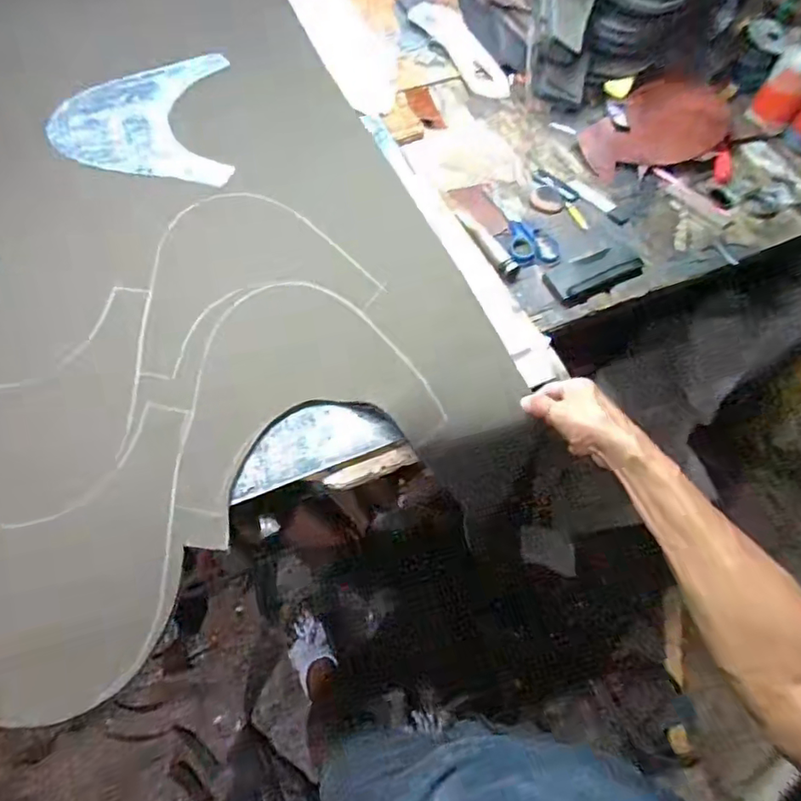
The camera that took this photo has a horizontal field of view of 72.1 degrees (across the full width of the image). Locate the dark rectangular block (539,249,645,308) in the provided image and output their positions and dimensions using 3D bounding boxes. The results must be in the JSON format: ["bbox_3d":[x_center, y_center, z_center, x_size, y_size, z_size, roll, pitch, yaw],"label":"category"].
[{"bbox_3d":[0.278,-0.182,0.793,0.143,0.009,0.062,-24,67,-15],"label":"dark rectangular block"}]

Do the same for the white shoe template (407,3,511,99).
[{"bbox_3d":[0.118,-0.671,1.048,0.080,0.008,0.269,-30,75,-9],"label":"white shoe template"}]

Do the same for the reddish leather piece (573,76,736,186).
[{"bbox_3d":[0.451,-0.485,0.972,0.290,0.037,0.169,-18,81,-5],"label":"reddish leather piece"}]

